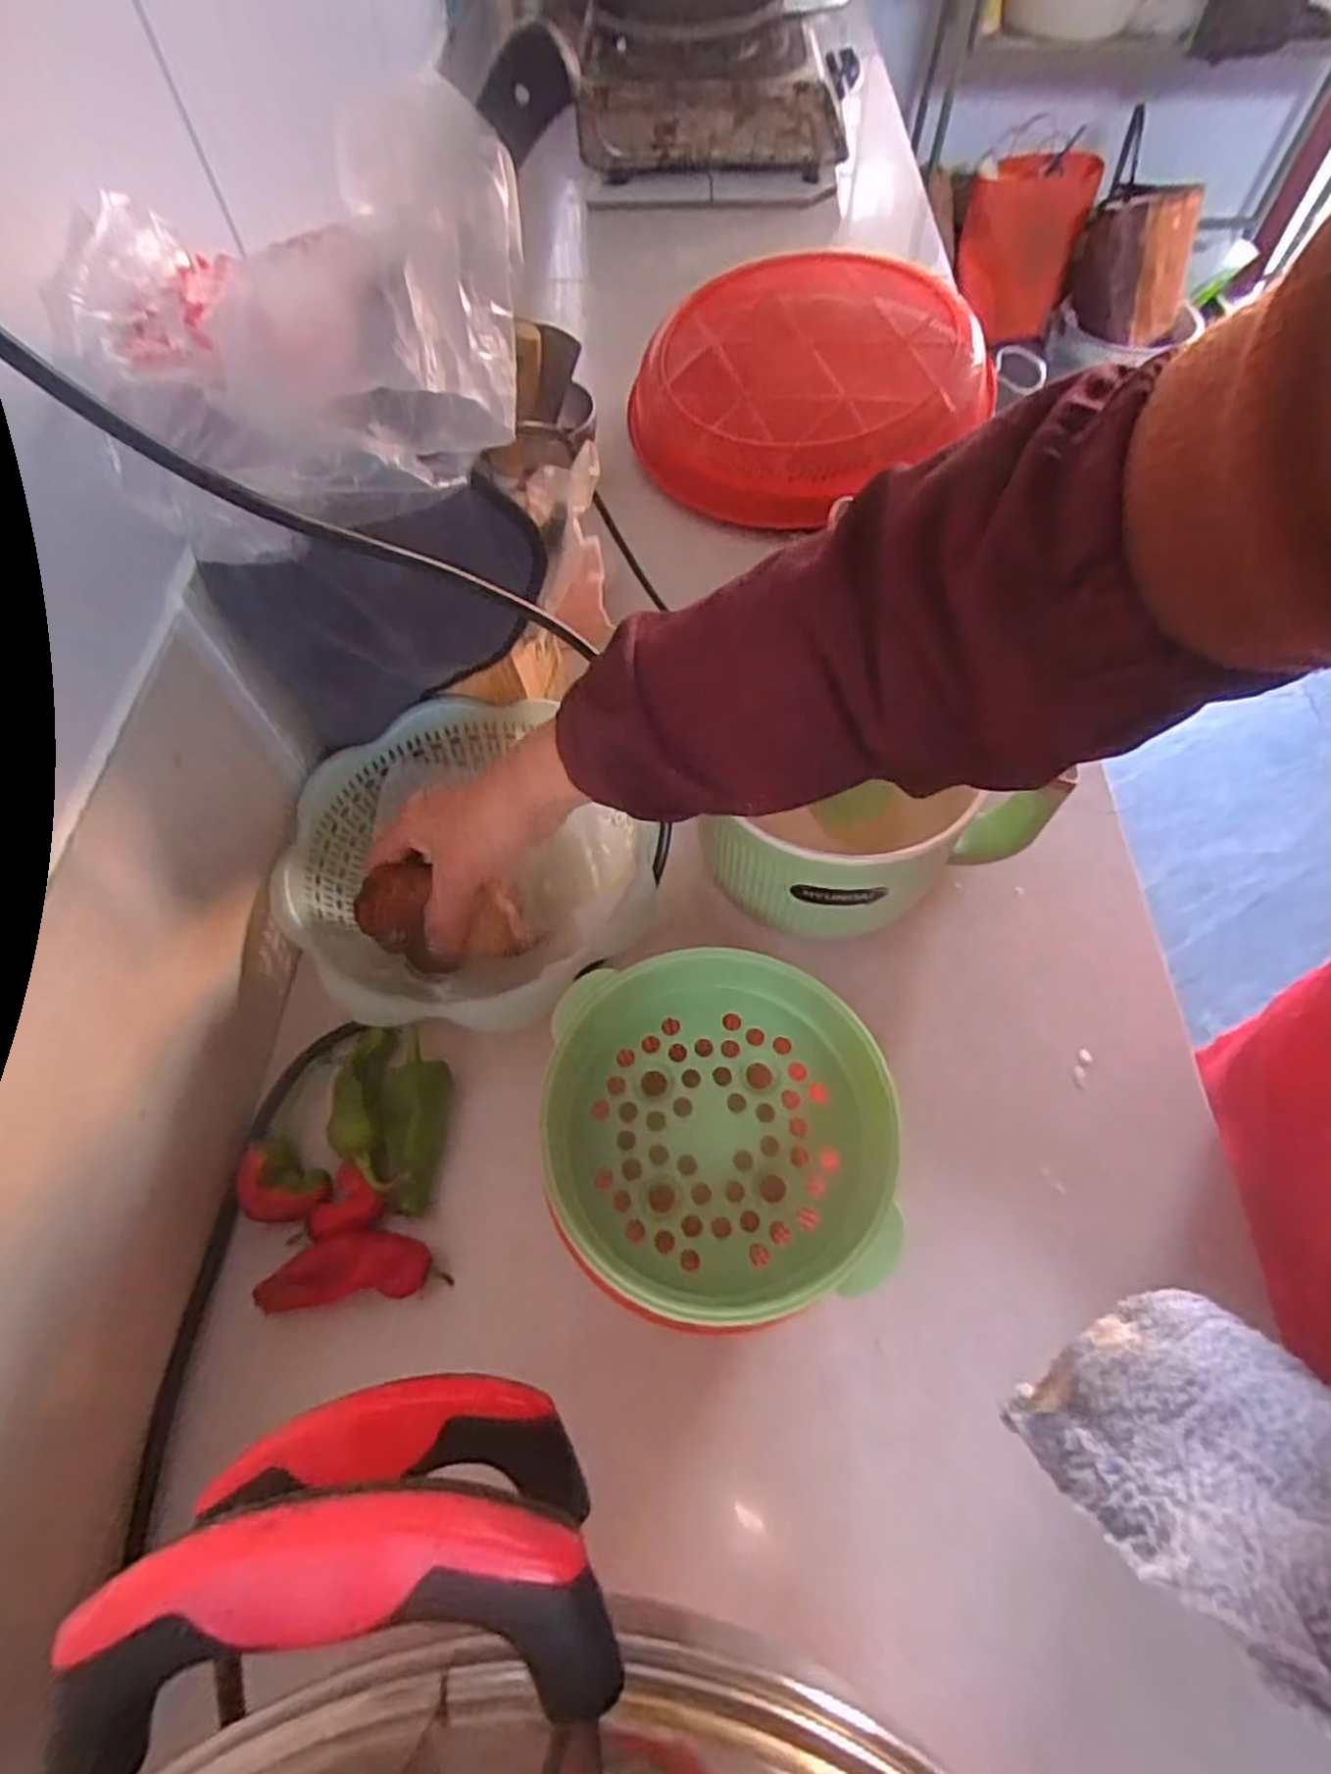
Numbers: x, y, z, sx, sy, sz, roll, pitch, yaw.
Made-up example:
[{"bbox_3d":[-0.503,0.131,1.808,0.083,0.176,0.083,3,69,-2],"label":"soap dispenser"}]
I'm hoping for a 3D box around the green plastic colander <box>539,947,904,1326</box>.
[{"bbox_3d":[0.027,0.122,0.393,0.159,0.065,0.174,0,61,1],"label":"green plastic colander"}]

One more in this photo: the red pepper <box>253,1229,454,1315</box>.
[{"bbox_3d":[-0.172,0.206,0.414,0.096,0.032,0.033,-6,61,-2],"label":"red pepper"}]

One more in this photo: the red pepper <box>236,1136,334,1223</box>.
[{"bbox_3d":[-0.224,0.170,0.439,0.052,0.020,0.037,30,65,16],"label":"red pepper"}]

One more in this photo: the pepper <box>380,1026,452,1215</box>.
[{"bbox_3d":[-0.151,0.138,0.451,0.034,0.038,0.098,-1,61,1],"label":"pepper"}]

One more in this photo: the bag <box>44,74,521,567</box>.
[{"bbox_3d":[-0.167,-0.263,0.365,0.202,0.114,0.188,-6,61,-3],"label":"bag"}]

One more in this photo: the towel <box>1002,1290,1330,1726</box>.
[{"bbox_3d":[0.198,0.195,0.241,0.109,0.158,0.035,-11,94,-6],"label":"towel"}]

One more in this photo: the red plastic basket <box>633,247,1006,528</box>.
[{"bbox_3d":[0.149,-0.486,0.746,0.353,0.097,0.291,-26,64,-13],"label":"red plastic basket"}]

